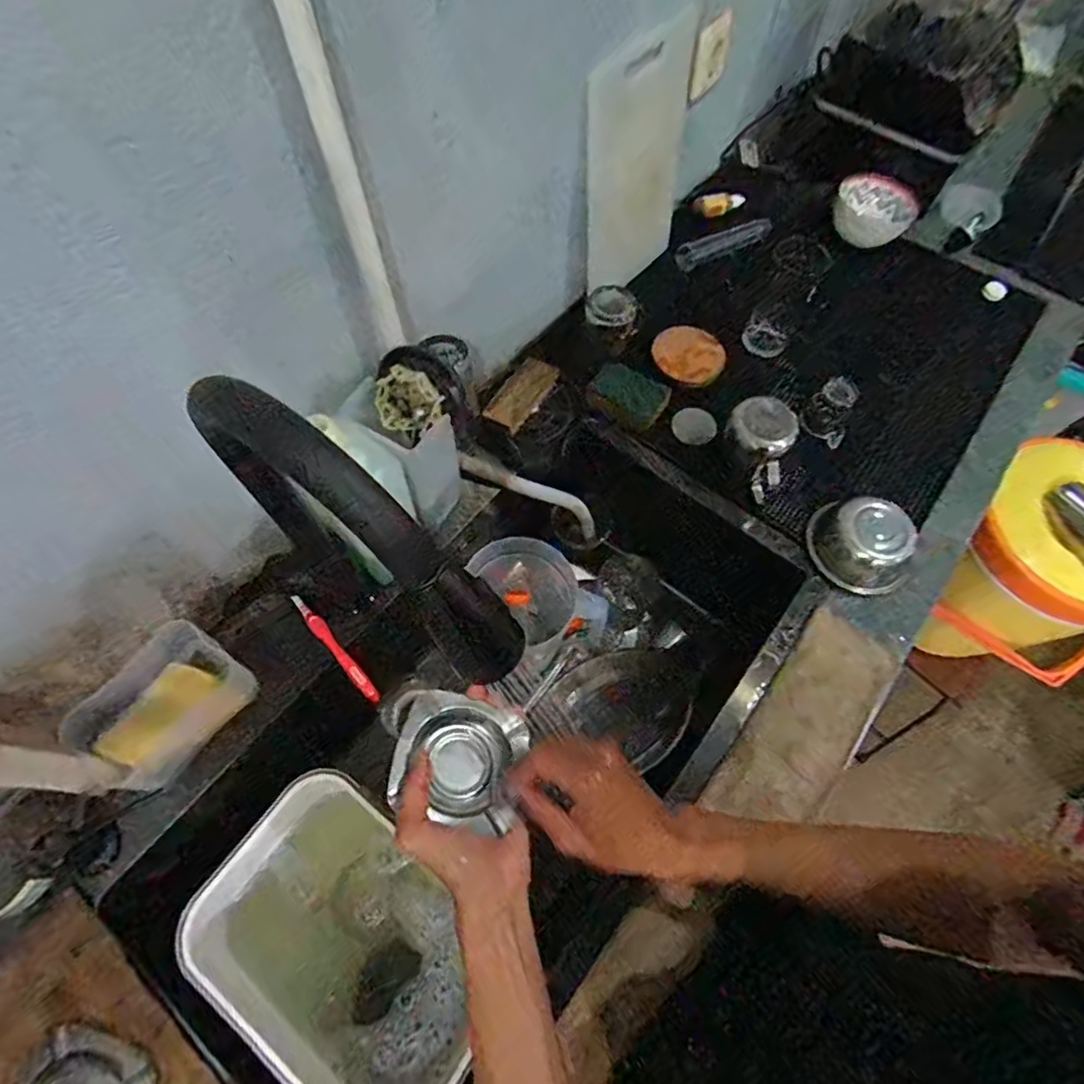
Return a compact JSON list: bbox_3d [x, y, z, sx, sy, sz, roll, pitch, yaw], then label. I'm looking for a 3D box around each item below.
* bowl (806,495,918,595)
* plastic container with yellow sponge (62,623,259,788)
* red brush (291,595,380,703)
[{"bbox_3d":[0.372,-0.001,0.687,0.102,0.057,0.110,1,63,-1],"label":"bowl"},{"bbox_3d":[-0.362,0.155,0.578,0.089,0.080,0.132,31,67,13],"label":"plastic container with yellow sponge"},{"bbox_3d":[-0.222,0.113,0.642,0.016,0.023,0.143,-40,72,-19],"label":"red brush"}]

